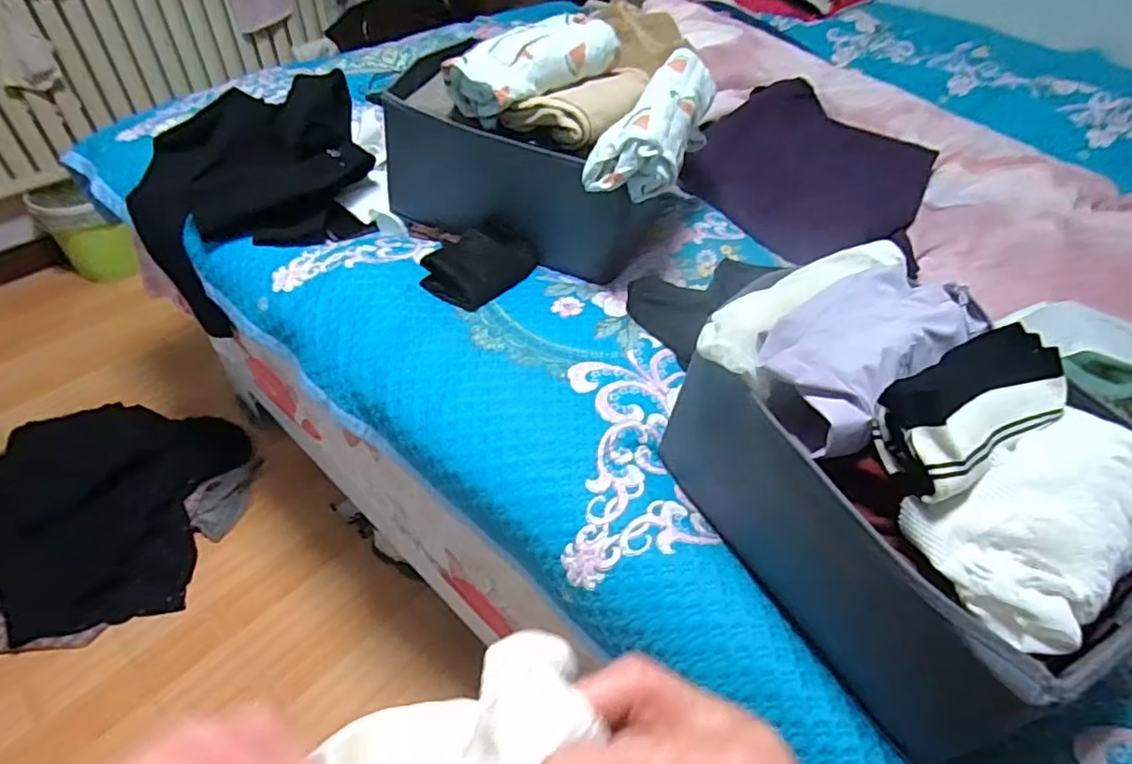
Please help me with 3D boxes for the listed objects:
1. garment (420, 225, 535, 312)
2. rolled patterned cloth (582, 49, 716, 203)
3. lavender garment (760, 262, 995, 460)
[{"bbox_3d":[-0.114,-0.171,0.847,0.097,0.044,0.163,23,49,17],"label":"garment"},{"bbox_3d":[0.119,-0.337,0.805,0.109,0.098,0.266,20,48,15],"label":"rolled patterned cloth"},{"bbox_3d":[0.260,-0.037,0.535,0.244,0.068,0.117,-31,56,-29],"label":"lavender garment"}]

